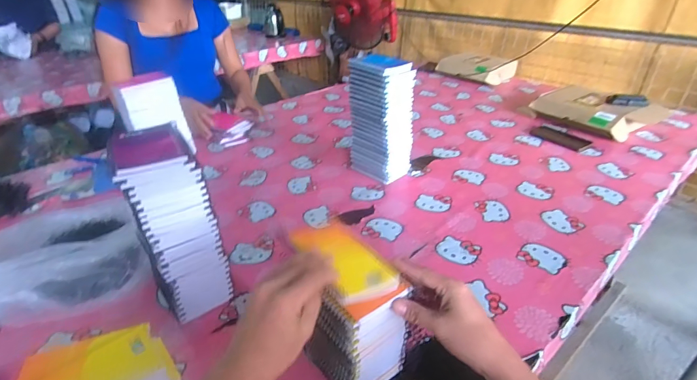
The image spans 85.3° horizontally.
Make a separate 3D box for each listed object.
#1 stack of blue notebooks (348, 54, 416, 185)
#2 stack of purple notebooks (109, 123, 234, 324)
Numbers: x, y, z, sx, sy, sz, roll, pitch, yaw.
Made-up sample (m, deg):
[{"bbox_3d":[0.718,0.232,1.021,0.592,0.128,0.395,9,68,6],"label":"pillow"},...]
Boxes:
[{"bbox_3d":[0.082,-0.173,0.955,0.097,0.294,0.144,-26,39,-34],"label":"stack of blue notebooks"},{"bbox_3d":[-0.264,0.060,0.584,0.106,0.290,0.124,-18,35,-25],"label":"stack of purple notebooks"}]

